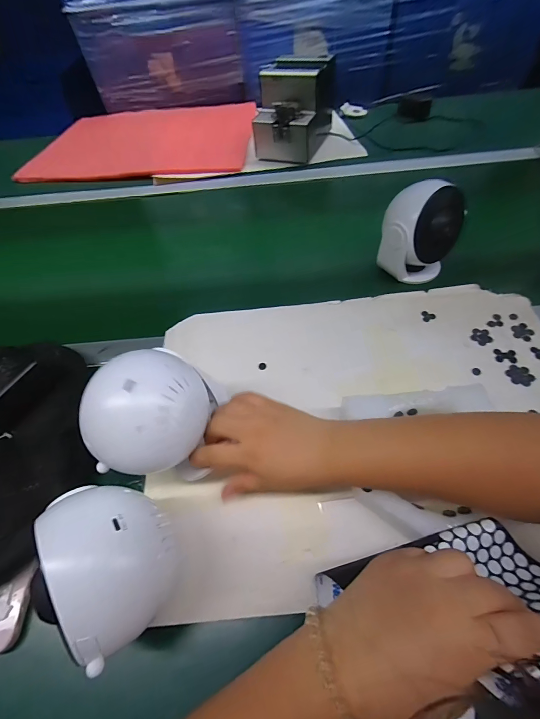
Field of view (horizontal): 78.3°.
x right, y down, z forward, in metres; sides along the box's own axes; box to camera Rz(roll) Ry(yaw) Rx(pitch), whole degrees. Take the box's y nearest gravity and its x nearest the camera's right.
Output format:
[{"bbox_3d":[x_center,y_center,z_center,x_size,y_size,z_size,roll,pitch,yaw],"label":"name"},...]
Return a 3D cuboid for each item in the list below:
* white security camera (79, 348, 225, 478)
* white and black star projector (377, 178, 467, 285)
[{"bbox_3d":[-0.101,0.045,0.286,0.095,0.087,0.089,-2,54,3],"label":"white security camera"},{"bbox_3d":[0.207,-0.178,0.462,0.094,0.112,0.085,26,60,21],"label":"white and black star projector"}]

